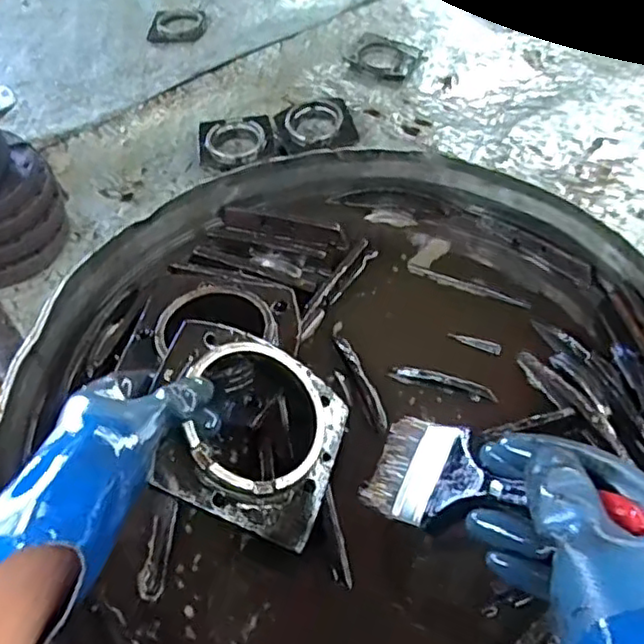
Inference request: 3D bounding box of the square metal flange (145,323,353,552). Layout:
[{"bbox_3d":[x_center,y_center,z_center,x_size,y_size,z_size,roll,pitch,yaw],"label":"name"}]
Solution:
[{"bbox_3d":[-0.055,0.080,0.508,0.158,0.030,0.144,29,50,-15],"label":"square metal flange"}]

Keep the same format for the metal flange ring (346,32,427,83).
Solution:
[{"bbox_3d":[0.147,-0.611,1.495,0.163,0.014,0.142,25,57,22],"label":"metal flange ring"}]

